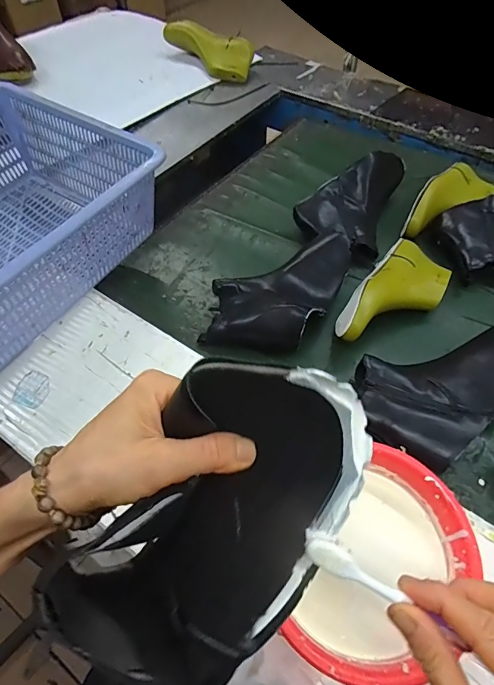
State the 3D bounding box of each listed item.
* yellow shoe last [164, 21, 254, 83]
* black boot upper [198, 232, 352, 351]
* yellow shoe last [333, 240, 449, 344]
[{"bbox_3d":[-0.099,-0.771,1.069,0.244,0.075,0.095,28,57,2],"label":"yellow shoe last"},{"bbox_3d":[0.046,-0.086,0.643,0.167,0.078,0.267,26,59,18],"label":"black boot upper"},{"bbox_3d":[0.223,-0.065,0.626,0.109,0.074,0.229,34,62,22],"label":"yellow shoe last"}]

